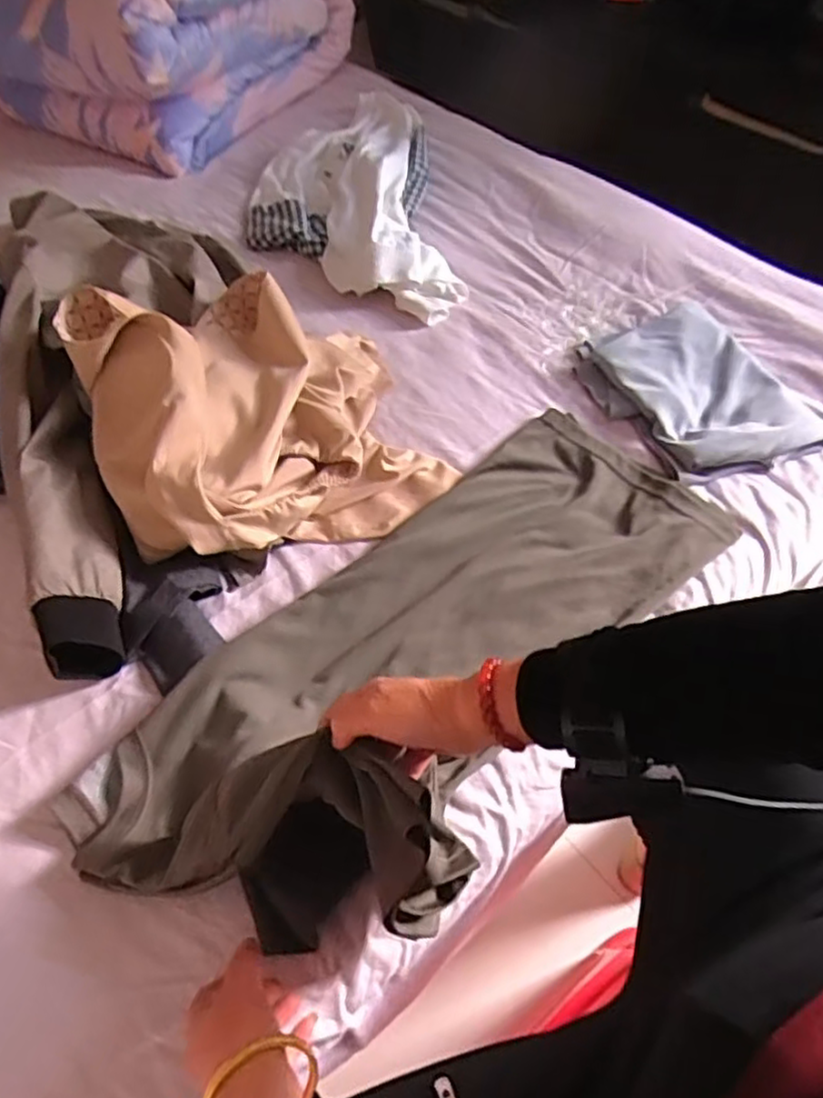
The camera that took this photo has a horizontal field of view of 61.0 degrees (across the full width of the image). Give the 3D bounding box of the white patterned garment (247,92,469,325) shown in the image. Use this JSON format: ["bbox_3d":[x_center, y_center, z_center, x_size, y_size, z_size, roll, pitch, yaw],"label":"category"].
[{"bbox_3d":[-0.103,-0.526,1.039,0.286,0.061,0.563,-7,55,-3],"label":"white patterned garment"}]

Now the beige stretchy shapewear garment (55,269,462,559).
[{"bbox_3d":[-0.157,-0.147,0.721,0.317,0.148,0.280,-20,56,-12],"label":"beige stretchy shapewear garment"}]

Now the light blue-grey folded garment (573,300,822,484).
[{"bbox_3d":[0.322,-0.192,0.804,0.214,0.032,0.256,-15,56,-9],"label":"light blue-grey folded garment"}]

